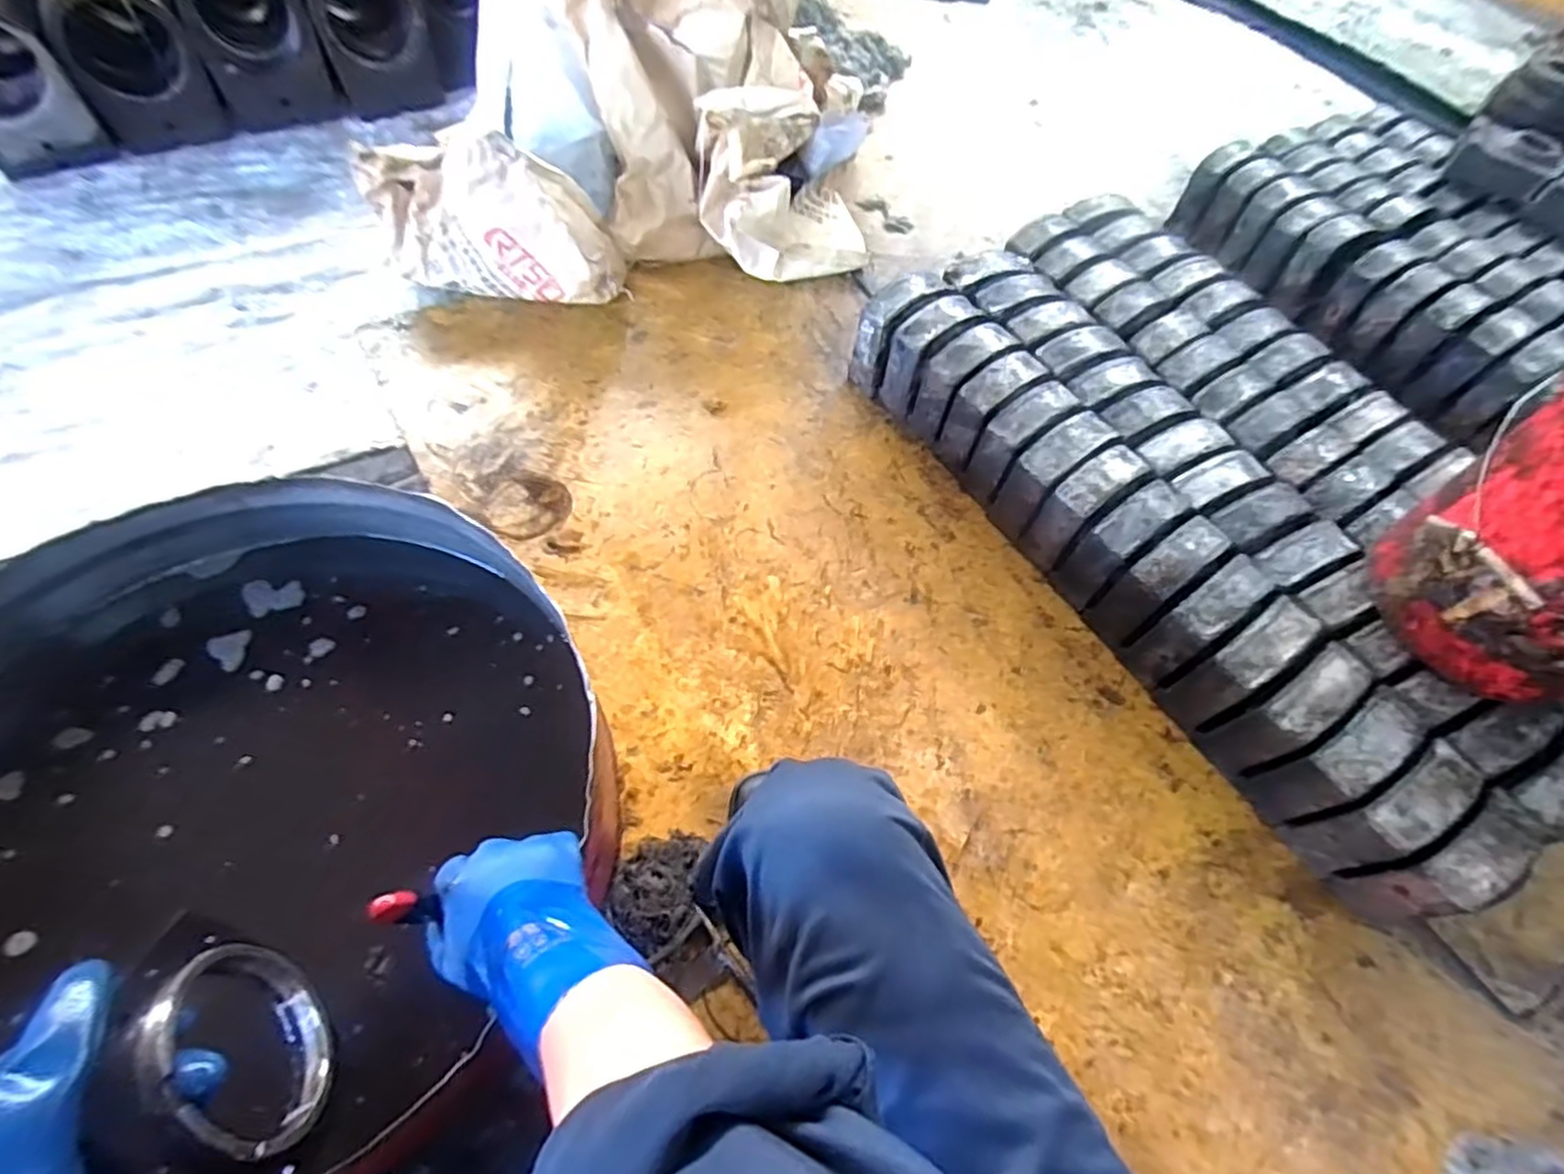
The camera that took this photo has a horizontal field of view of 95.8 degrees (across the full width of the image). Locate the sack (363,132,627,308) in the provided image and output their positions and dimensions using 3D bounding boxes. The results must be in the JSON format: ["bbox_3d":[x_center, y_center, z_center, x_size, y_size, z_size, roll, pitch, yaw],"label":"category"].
[{"bbox_3d":[-0.505,-0.635,1.228,0.419,0.262,0.141,-2,59,-7],"label":"sack"}]

